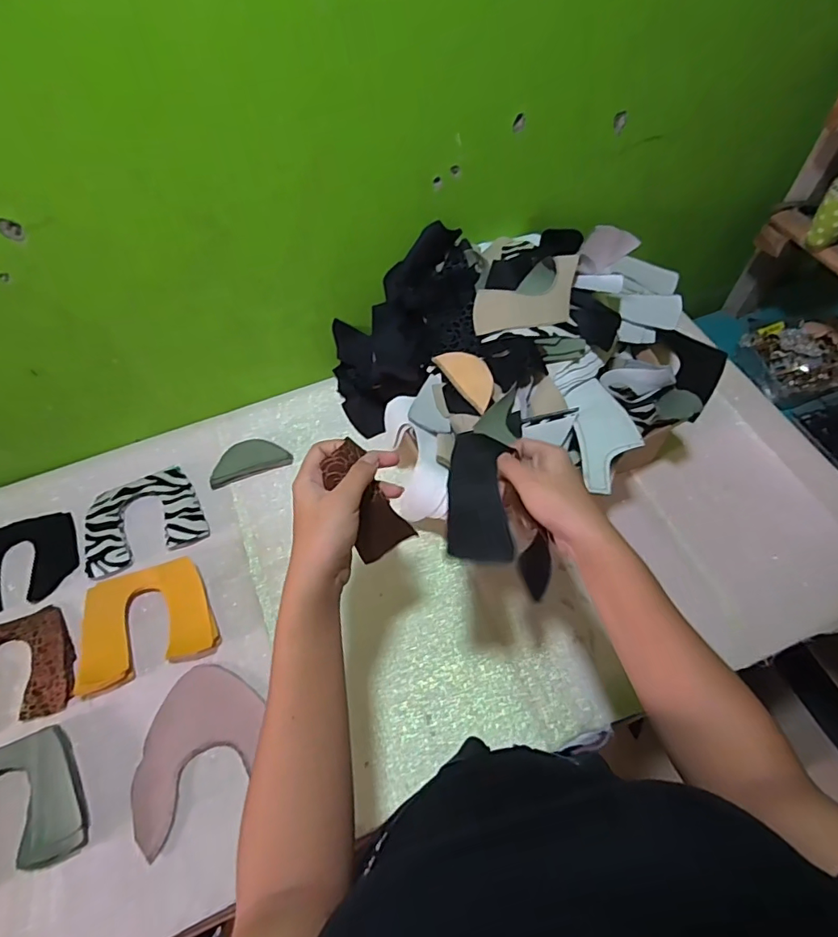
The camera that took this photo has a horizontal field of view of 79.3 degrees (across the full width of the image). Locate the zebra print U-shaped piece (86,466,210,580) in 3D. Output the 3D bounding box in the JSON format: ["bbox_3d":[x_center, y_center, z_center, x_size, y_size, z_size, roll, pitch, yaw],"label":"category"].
[{"bbox_3d":[-0.378,0.068,0.692,0.152,0.014,0.127,-22,63,-9],"label":"zebra print U-shaped piece"}]

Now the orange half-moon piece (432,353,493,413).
[{"bbox_3d":[0.062,-0.116,0.625,0.046,0.008,0.102,-38,65,5],"label":"orange half-moon piece"}]

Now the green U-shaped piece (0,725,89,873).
[{"bbox_3d":[-0.429,0.353,0.519,0.153,0.023,0.128,-22,63,-9],"label":"green U-shaped piece"}]

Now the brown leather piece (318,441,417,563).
[{"bbox_3d":[-0.041,0.031,0.423,0.049,0.113,0.020,-29,32,-12],"label":"brown leather piece"}]

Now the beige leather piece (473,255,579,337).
[{"bbox_3d":[0.131,-0.213,0.627,0.129,0.009,0.082,-7,79,10],"label":"beige leather piece"}]

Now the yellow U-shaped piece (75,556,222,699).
[{"bbox_3d":[-0.333,0.182,0.609,0.159,0.024,0.127,-19,62,-7],"label":"yellow U-shaped piece"}]

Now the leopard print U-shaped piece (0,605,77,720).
[{"bbox_3d":[-0.488,0.241,0.597,0.144,0.021,0.128,-22,63,-9],"label":"leopard print U-shaped piece"}]

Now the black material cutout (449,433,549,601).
[{"bbox_3d":[0.049,0.018,0.408,0.048,0.009,0.119,6,54,0],"label":"black material cutout"}]

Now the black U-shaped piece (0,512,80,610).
[{"bbox_3d":[-0.535,0.125,0.674,0.148,0.008,0.115,-14,67,-15],"label":"black U-shaped piece"}]

